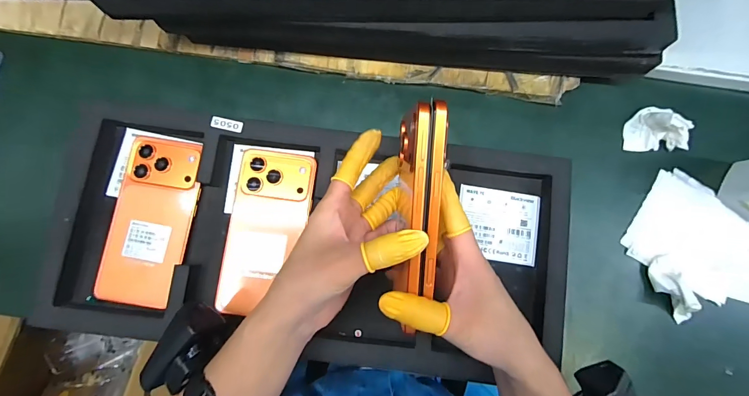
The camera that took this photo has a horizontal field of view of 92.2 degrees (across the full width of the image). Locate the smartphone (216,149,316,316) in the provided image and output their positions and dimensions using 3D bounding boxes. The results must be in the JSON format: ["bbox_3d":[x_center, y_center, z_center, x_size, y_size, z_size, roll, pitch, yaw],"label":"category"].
[{"bbox_3d":[-0.104,0.031,0.351,0.074,0.012,0.155,8,80,0],"label":"smartphone"}]

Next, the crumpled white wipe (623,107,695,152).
[{"bbox_3d":[0.299,-0.075,0.372,0.062,0.035,0.047,2,80,-1],"label":"crumpled white wipe"}]

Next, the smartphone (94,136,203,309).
[{"bbox_3d":[-0.212,0.021,0.339,0.072,0.008,0.156,8,80,0],"label":"smartphone"}]

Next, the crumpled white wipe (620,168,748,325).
[{"bbox_3d":[0.328,0.057,0.358,0.145,0.027,0.116,44,82,6],"label":"crumpled white wipe"}]

